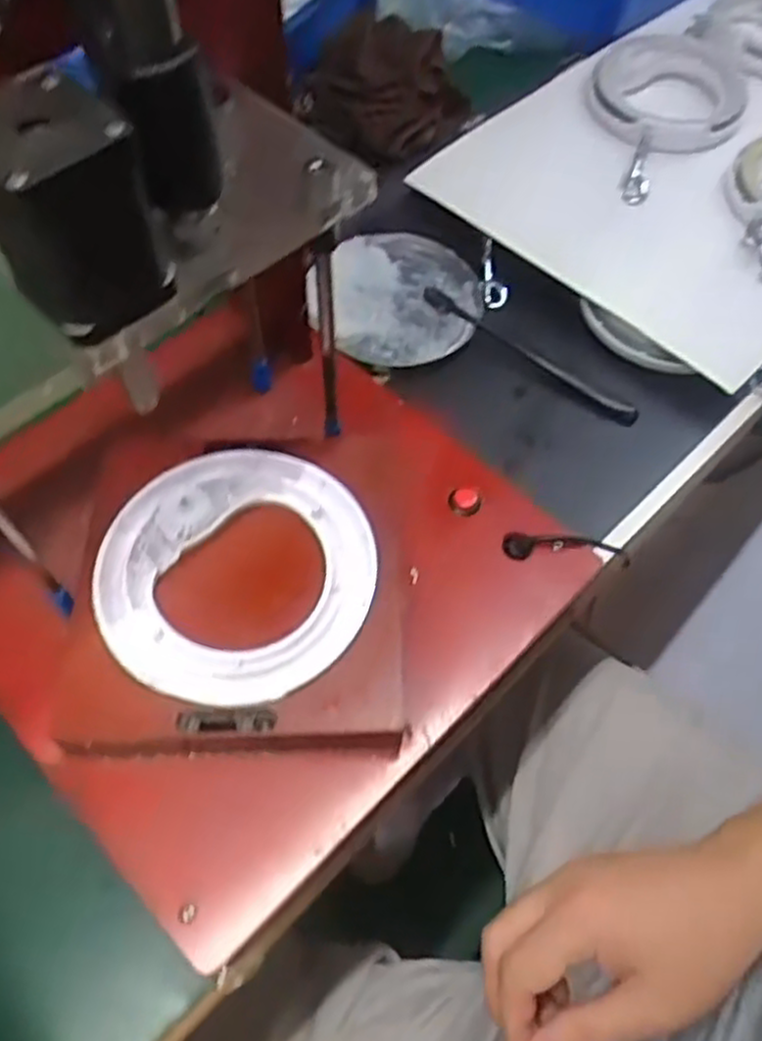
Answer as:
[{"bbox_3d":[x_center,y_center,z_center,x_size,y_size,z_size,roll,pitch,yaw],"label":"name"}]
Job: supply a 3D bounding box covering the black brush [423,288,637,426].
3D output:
[{"bbox_3d":[0.104,-0.119,0.537,0.170,0.027,0.014,31,63,16],"label":"black brush"}]

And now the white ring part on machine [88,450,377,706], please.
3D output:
[{"bbox_3d":[-0.070,0.022,0.373,0.130,0.014,0.131,1,59,-1],"label":"white ring part on machine"}]

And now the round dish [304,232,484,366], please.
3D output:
[{"bbox_3d":[0.014,-0.167,0.571,0.117,0.024,0.115,1,59,-1],"label":"round dish"}]

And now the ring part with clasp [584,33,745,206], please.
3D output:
[{"bbox_3d":[0.242,-0.345,0.648,0.129,0.034,0.215,8,59,4],"label":"ring part with clasp"}]

